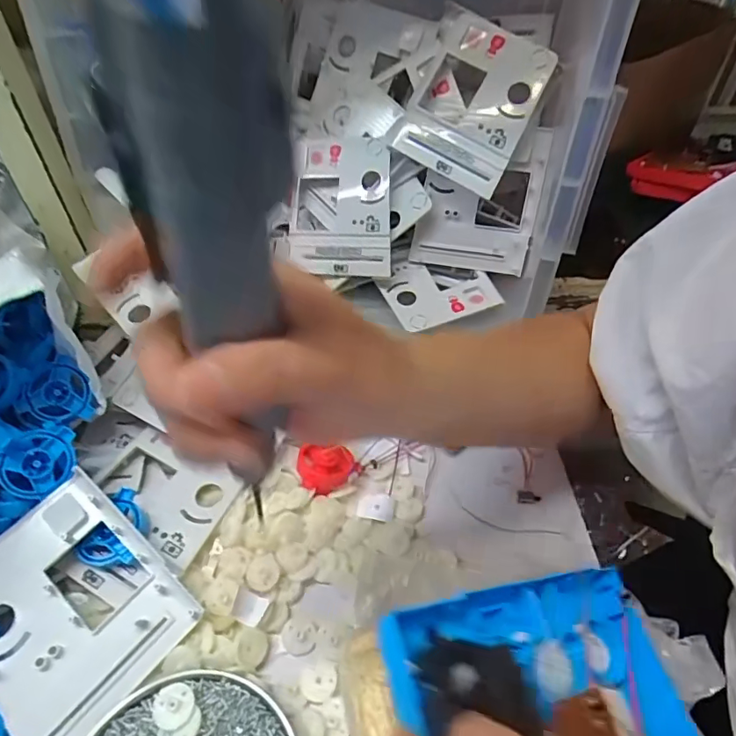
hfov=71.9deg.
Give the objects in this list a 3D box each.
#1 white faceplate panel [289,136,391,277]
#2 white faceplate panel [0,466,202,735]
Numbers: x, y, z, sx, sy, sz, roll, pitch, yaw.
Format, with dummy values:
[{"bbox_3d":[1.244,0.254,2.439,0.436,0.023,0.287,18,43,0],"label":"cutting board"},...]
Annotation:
[{"bbox_3d":[-0.029,-0.174,0.545,0.118,0.145,0.014,3,-1,23],"label":"white faceplate panel"},{"bbox_3d":[-0.195,0.155,0.332,0.141,0.007,0.116,39,67,17],"label":"white faceplate panel"}]

